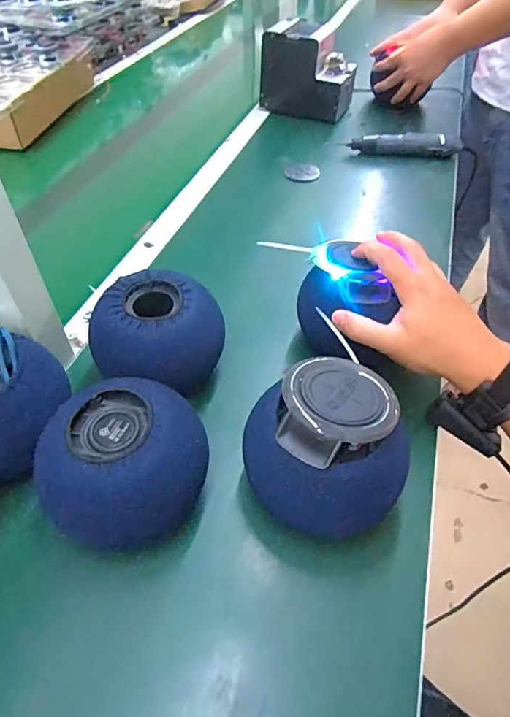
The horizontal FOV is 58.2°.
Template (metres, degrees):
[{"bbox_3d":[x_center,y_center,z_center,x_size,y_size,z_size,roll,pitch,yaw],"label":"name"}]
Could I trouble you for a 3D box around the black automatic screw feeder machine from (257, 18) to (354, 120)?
[{"bbox_3d":[0.119,-0.613,0.992,0.181,0.167,0.131,26,53,20],"label":"black automatic screw feeder machine"}]

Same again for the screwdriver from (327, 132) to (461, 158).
[{"bbox_3d":[0.288,-0.422,0.906,0.253,0.043,0.035,0,48,-1],"label":"screwdriver"}]

